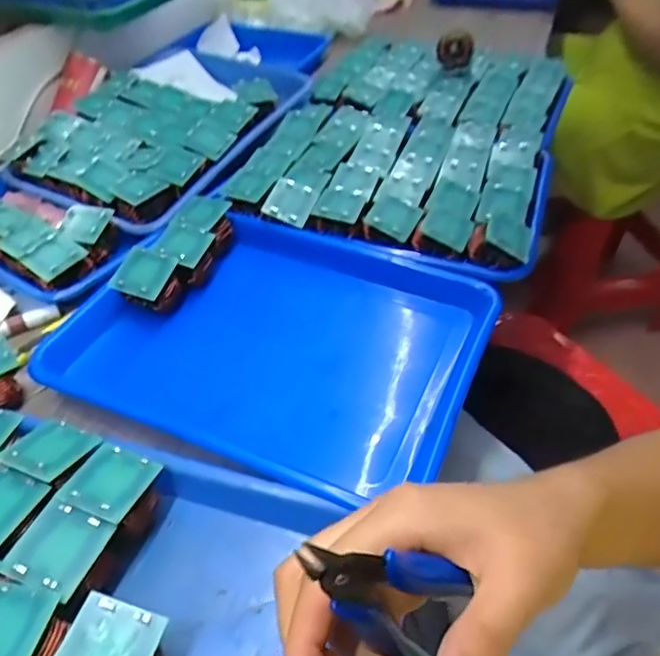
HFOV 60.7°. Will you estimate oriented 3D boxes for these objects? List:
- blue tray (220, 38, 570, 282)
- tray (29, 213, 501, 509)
[{"bbox_3d":[0.113,-0.252,0.700,0.321,0.056,0.523,15,48,15],"label":"blue tray"},{"bbox_3d":[-0.040,0.004,0.471,0.309,0.040,0.248,17,50,19],"label":"tray"}]

